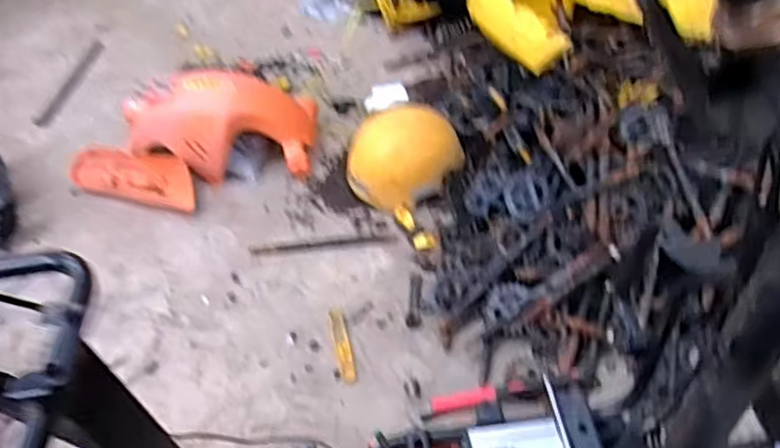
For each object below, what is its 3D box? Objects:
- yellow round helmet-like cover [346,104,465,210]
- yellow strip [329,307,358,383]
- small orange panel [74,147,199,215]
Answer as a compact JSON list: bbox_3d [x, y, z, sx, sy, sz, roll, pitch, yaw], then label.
[{"bbox_3d":[0.026,-0.169,1.432,0.249,0.127,0.196,-34,52,-25],"label":"yellow round helmet-like cover"},{"bbox_3d":[-0.085,0.214,1.188,0.030,0.006,0.159,-12,45,-5],"label":"yellow strip"},{"bbox_3d":[-0.599,-0.108,1.573,0.361,0.047,0.122,10,47,17],"label":"small orange panel"}]

